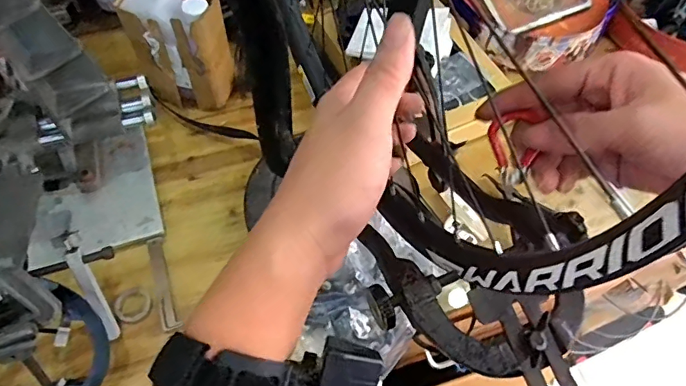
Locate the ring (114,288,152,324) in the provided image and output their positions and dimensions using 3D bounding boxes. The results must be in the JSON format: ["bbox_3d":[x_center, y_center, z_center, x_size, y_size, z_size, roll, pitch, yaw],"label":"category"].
[{"bbox_3d":[-0.275,0.147,0.642,0.044,0.004,0.044,10,66,-24],"label":"ring"}]

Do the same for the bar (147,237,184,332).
[{"bbox_3d":[-0.246,0.123,0.669,0.022,0.007,0.126,-14,75,-10],"label":"bar"}]

